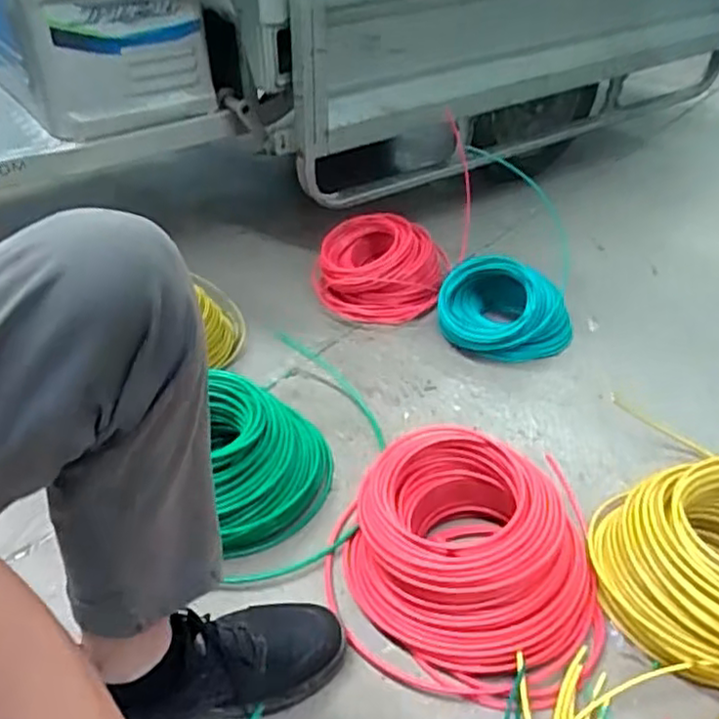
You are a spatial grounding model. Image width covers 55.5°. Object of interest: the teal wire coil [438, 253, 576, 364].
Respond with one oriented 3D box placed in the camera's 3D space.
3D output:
[{"bbox_3d":[0.244,-0.087,1.126,0.219,0.121,0.122,4,37,5],"label":"teal wire coil"}]

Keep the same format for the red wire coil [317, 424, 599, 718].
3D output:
[{"bbox_3d":[0.117,0.214,0.758,0.294,0.118,0.262,5,37,7],"label":"red wire coil"}]

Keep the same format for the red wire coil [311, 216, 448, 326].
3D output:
[{"bbox_3d":[0.032,-0.167,1.252,0.230,0.132,0.188,5,37,7],"label":"red wire coil"}]

